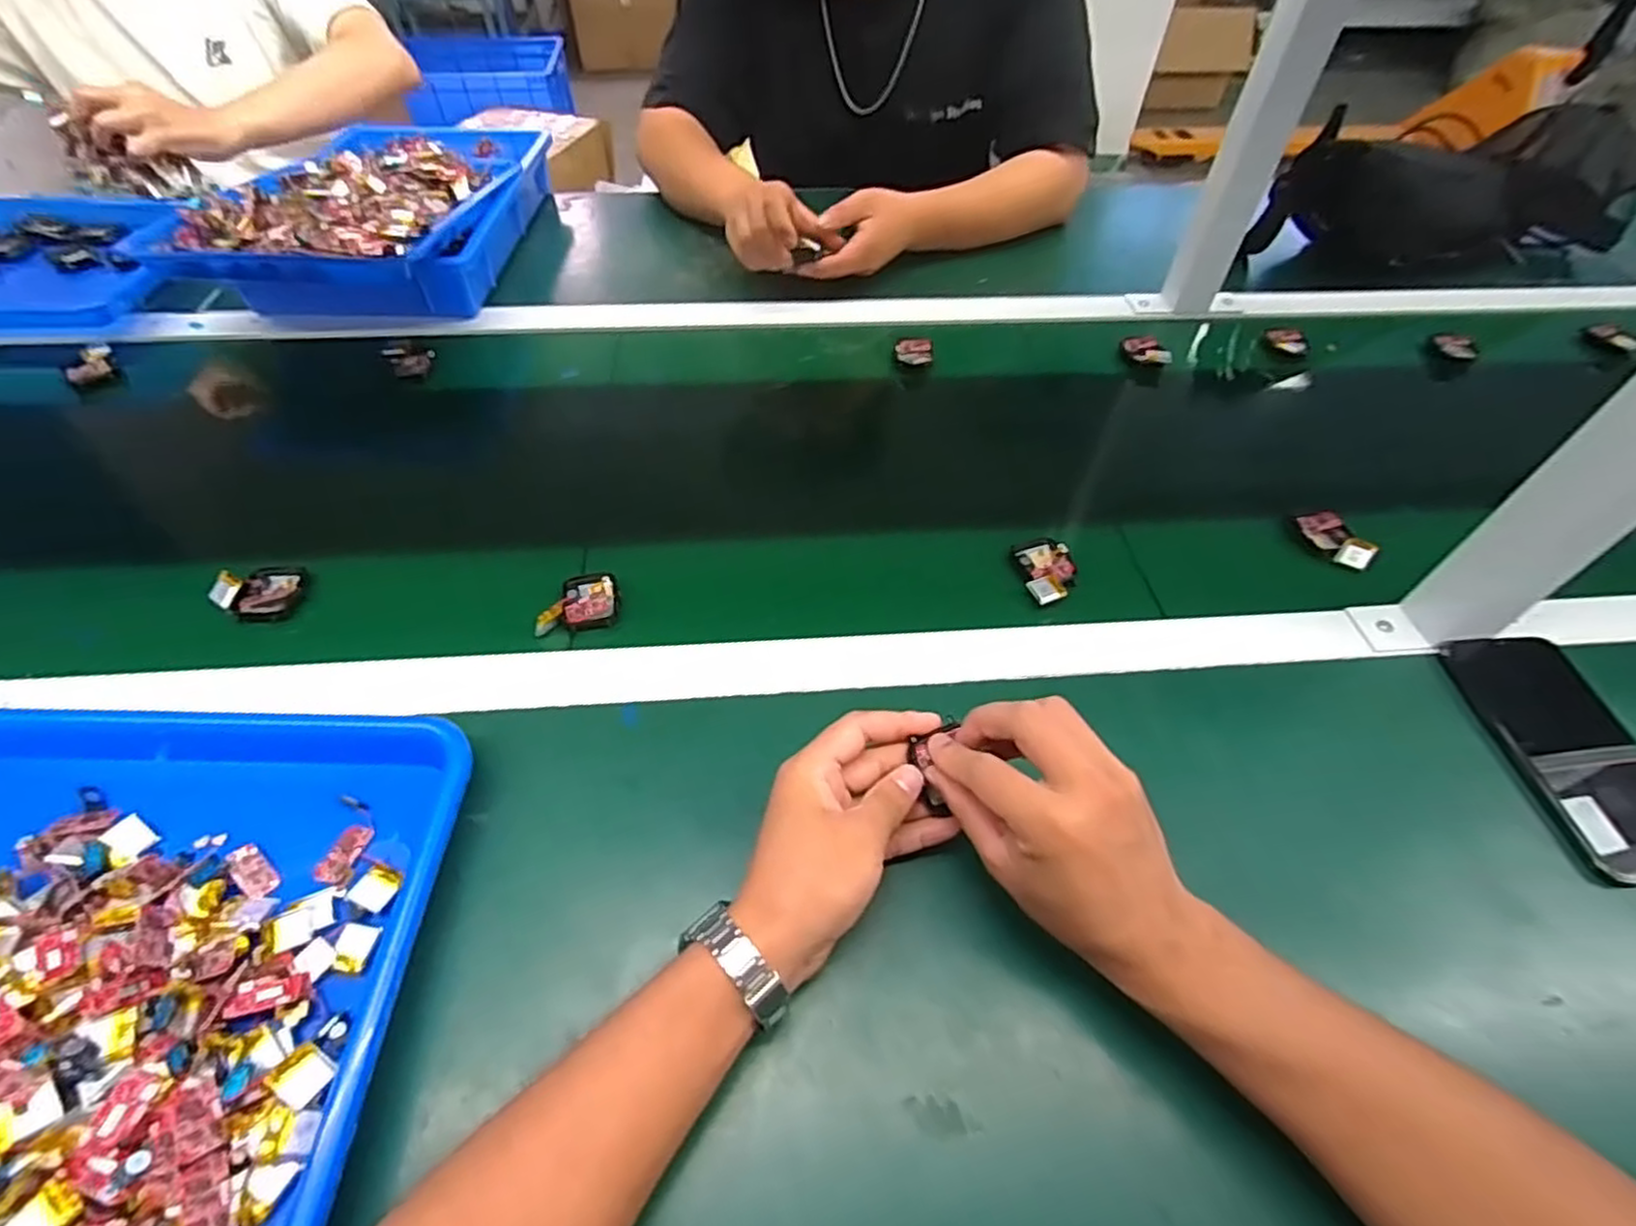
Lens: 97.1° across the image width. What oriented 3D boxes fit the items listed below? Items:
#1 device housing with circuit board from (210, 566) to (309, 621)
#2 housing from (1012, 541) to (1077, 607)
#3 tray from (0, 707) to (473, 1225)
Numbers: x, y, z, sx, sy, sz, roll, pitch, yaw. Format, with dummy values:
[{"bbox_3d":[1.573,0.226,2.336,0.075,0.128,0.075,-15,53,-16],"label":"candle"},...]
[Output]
[{"bbox_3d":[-0.386,-0.015,0.498,0.053,0.012,0.049,-8,52,-8],"label":"device housing with circuit board"},{"bbox_3d":[0.170,-0.033,0.531,0.039,0.011,0.061,-3,52,-4],"label":"housing"},{"bbox_3d":[-0.353,0.152,0.334,0.328,0.035,0.270,-1,52,-2],"label":"tray"}]

